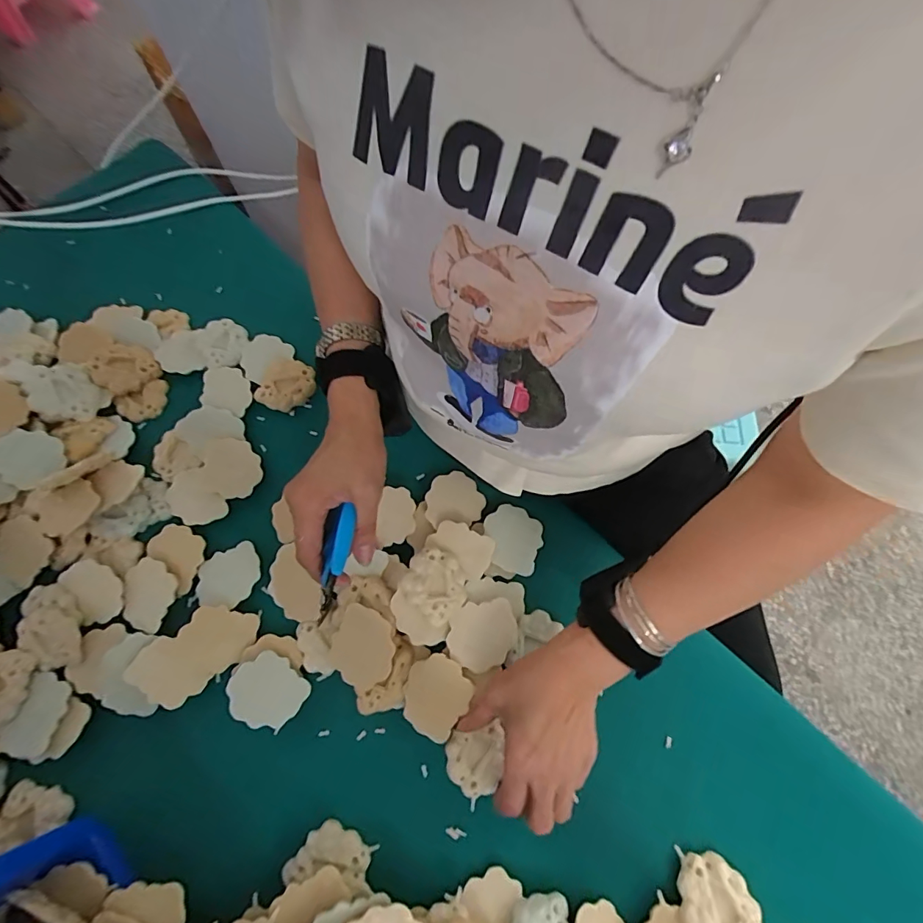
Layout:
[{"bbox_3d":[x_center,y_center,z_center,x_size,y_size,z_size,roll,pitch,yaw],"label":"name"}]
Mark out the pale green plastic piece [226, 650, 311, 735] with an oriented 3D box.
[{"bbox_3d":[-0.172,0.203,0.406,0.061,0.013,0.054,36,74,13],"label":"pale green plastic piece"}]

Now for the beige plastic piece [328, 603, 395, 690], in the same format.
[{"bbox_3d":[-0.086,0.161,0.396,0.060,0.018,0.062,-2,83,14],"label":"beige plastic piece"}]

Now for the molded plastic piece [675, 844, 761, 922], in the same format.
[{"bbox_3d":[0.201,0.343,0.356,0.061,0.018,0.056,14,70,6],"label":"molded plastic piece"}]

